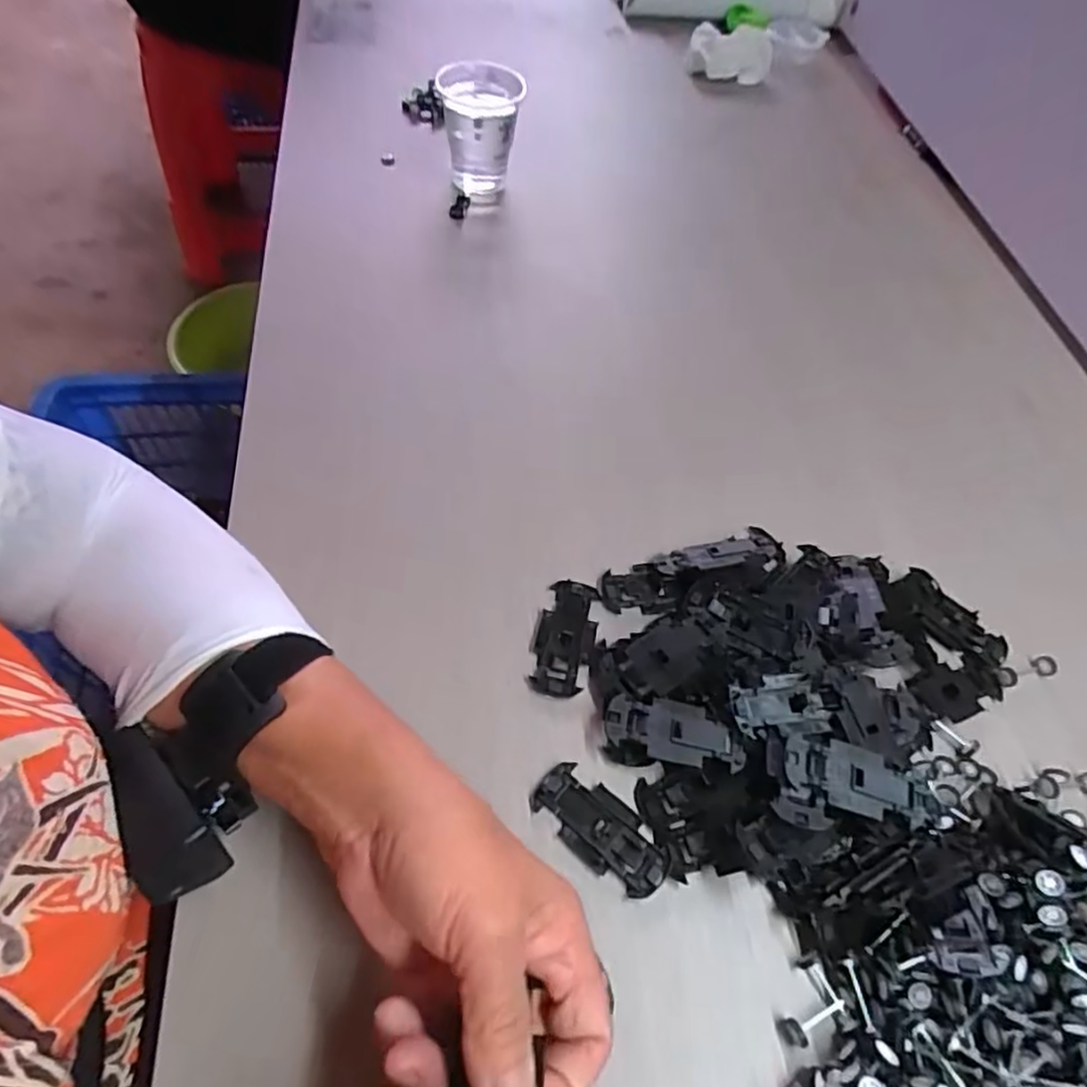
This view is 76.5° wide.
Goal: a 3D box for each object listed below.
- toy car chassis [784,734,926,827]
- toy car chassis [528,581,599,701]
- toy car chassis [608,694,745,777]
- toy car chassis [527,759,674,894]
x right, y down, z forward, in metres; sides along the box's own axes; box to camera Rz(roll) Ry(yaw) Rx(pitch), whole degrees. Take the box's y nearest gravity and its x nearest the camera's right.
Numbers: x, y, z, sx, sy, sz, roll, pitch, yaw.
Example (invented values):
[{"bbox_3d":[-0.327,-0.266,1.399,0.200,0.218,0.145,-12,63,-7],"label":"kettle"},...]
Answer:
[{"bbox_3d":[0.138,0.104,0.304,0.063,0.007,0.028,13,58,5],"label":"toy car chassis"},{"bbox_3d":[0.011,0.048,0.356,0.030,0.007,0.064,13,58,5],"label":"toy car chassis"},{"bbox_3d":[0.061,0.090,0.325,0.063,0.014,0.028,9,58,2],"label":"toy car chassis"},{"bbox_3d":[0.026,0.127,0.307,0.065,0.004,0.030,38,63,19],"label":"toy car chassis"}]

